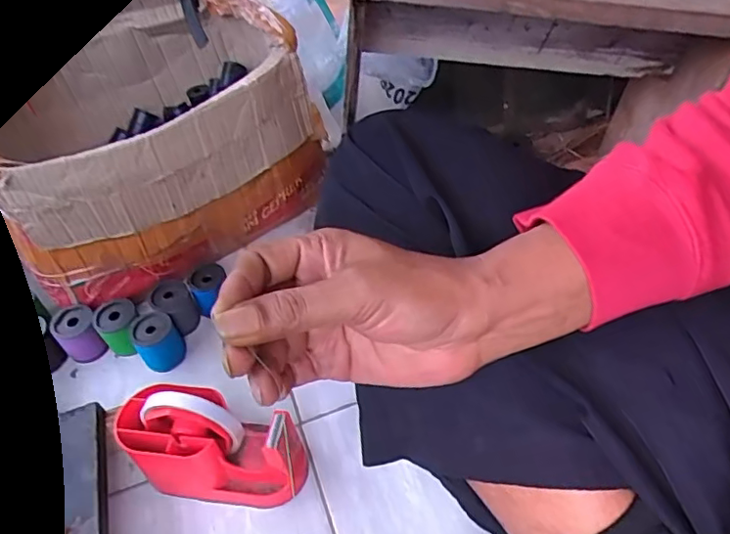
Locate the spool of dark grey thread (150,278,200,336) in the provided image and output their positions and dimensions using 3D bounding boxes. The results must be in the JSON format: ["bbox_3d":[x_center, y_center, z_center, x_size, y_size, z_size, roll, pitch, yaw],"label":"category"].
[{"bbox_3d":[-0.207,0.045,0.635,0.040,0.048,0.038,-4,46,4],"label":"spool of dark grey thread"}]

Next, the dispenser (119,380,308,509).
[{"bbox_3d":[-0.132,0.151,0.495,0.144,0.107,0.061,4,48,11],"label":"dispenser"}]

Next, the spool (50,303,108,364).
[{"bbox_3d":[-0.310,0.073,0.629,0.042,0.046,0.050,-32,51,-21],"label":"spool"}]

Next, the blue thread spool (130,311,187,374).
[{"bbox_3d":[-0.218,0.081,0.613,0.044,0.055,0.043,-4,46,4],"label":"blue thread spool"}]

